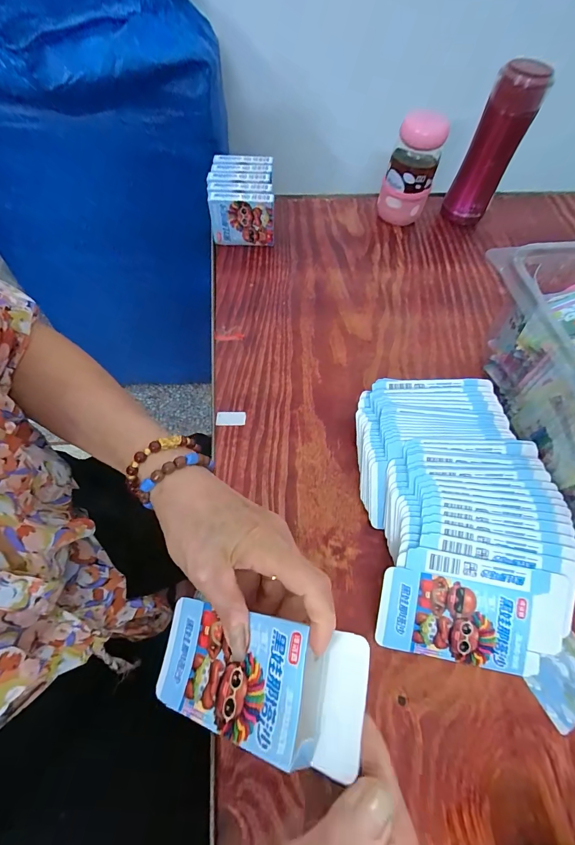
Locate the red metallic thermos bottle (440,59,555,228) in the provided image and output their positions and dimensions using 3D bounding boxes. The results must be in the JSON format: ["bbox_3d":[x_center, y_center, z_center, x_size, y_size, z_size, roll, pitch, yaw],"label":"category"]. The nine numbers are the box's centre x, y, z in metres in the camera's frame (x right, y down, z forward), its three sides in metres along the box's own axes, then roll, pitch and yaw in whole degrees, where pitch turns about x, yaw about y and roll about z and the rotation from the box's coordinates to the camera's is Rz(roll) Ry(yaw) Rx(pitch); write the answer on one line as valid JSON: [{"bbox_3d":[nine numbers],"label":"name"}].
[{"bbox_3d":[0.295,-0.396,0.504,0.063,0.189,0.058,17,62,8],"label":"red metallic thermos bottle"}]

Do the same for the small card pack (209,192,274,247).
[{"bbox_3d":[-0.067,-0.299,0.512,0.091,0.068,0.024,3,61,0],"label":"small card pack"}]

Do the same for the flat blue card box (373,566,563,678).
[{"bbox_3d":[0.150,0.165,0.284,0.144,0.007,0.064,10,86,4],"label":"flat blue card box"}]

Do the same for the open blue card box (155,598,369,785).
[{"bbox_3d":[-0.026,0.159,0.218,0.145,0.022,0.064,-6,57,28],"label":"open blue card box"}]

